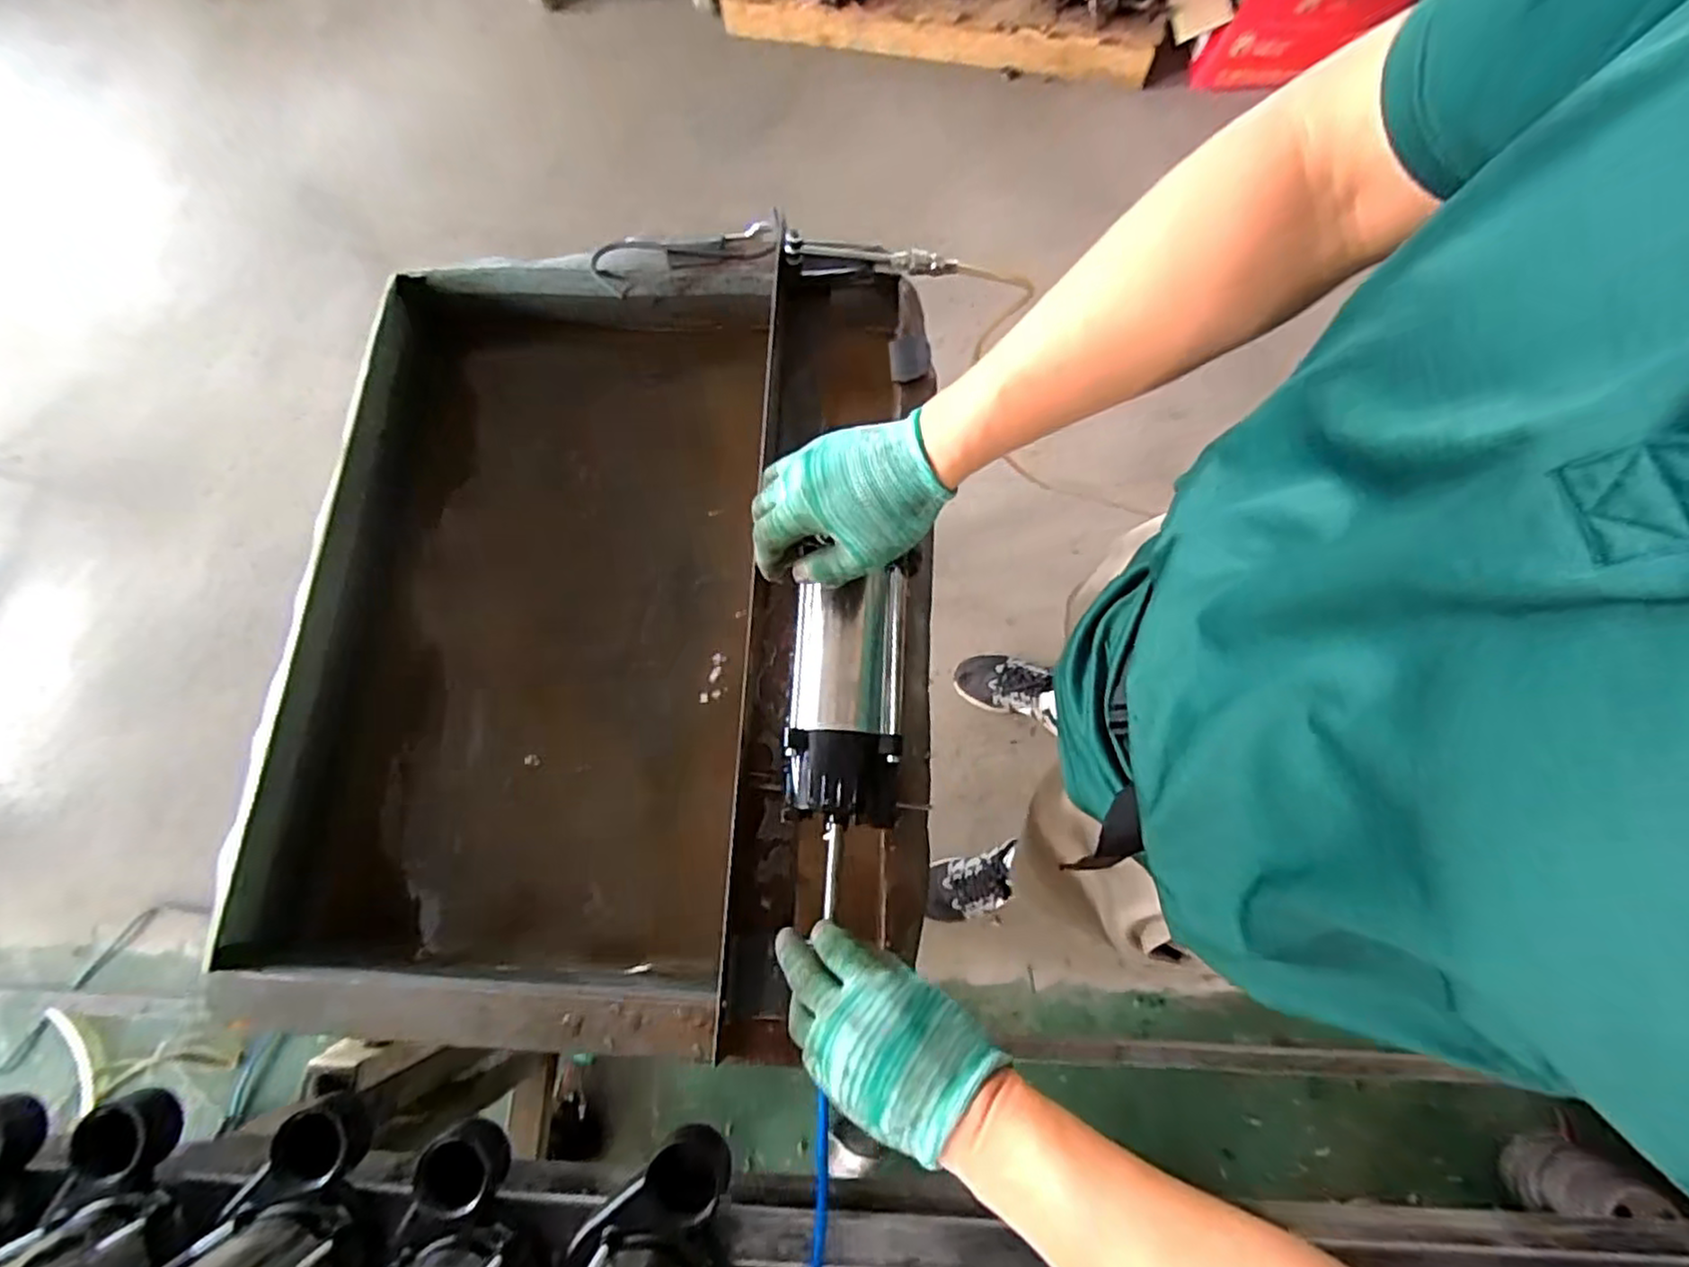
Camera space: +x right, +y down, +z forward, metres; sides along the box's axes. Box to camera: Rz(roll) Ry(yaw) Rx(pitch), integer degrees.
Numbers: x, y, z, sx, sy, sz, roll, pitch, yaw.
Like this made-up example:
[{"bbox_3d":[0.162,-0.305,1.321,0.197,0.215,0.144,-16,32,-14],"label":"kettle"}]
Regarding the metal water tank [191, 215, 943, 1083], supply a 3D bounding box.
[{"bbox_3d":[-0.226,-0.019,0.747,0.600,0.220,0.750,1,75,2],"label":"metal water tank"}]

